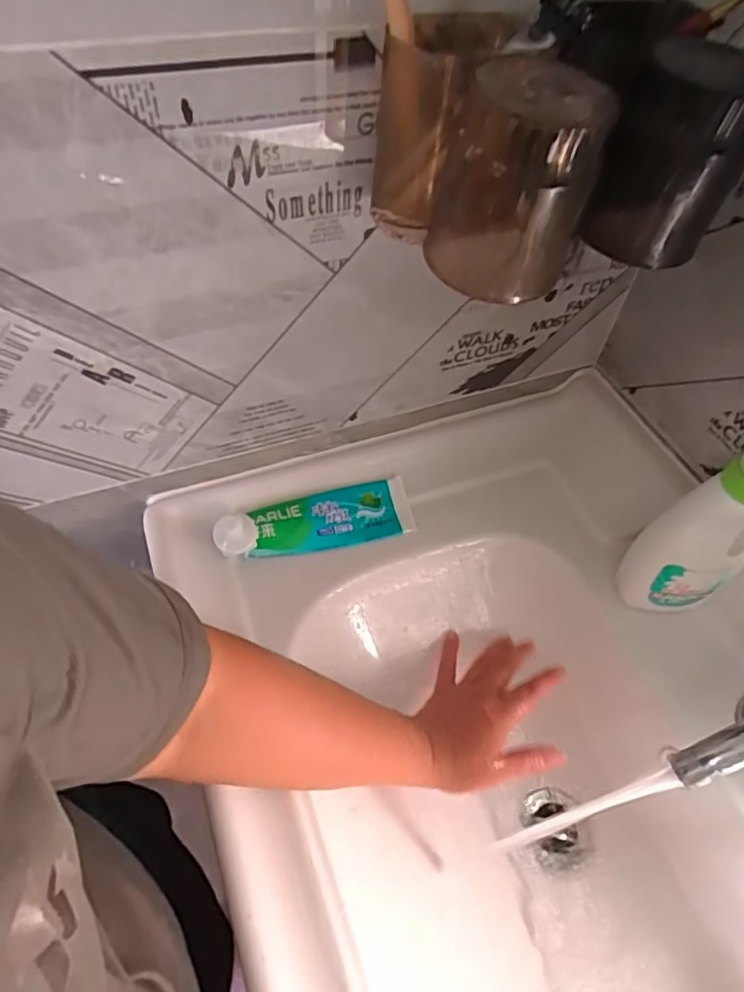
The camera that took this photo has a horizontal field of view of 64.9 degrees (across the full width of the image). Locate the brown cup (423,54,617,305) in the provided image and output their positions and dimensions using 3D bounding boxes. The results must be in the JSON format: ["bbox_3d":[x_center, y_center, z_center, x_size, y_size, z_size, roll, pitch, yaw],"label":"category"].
[{"bbox_3d":[0.071,-0.158,0.307,0.076,0.101,0.070,9,54,3],"label":"brown cup"}]

